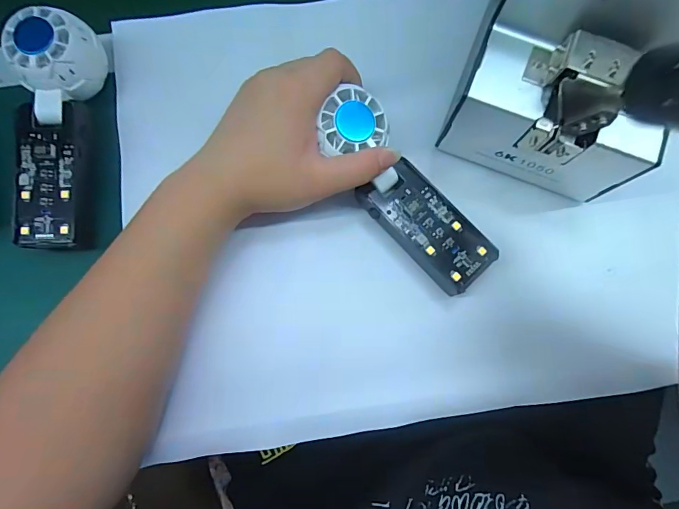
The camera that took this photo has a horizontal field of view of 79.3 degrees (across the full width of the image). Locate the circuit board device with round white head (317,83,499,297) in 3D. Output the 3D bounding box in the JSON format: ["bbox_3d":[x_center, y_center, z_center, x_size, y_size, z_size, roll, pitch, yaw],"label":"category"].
[{"bbox_3d":[0.045,-0.045,0.298,0.049,0.035,0.158,-40,97,-8],"label":"circuit board device with round white head"}]

